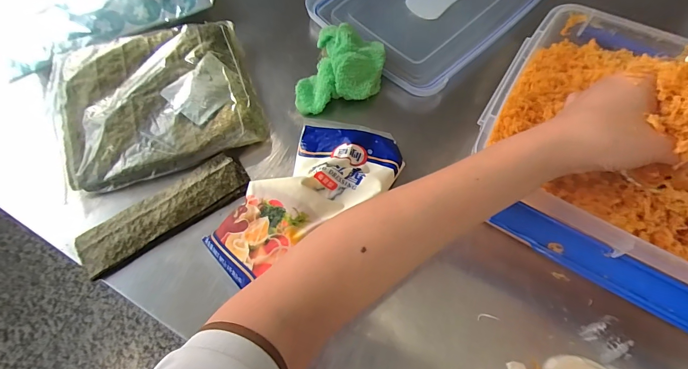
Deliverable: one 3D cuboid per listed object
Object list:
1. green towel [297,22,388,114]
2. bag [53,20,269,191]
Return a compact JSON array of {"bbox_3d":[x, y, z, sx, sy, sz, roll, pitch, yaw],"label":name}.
[{"bbox_3d":[-0.003,-0.145,0.448,0.100,0.044,0.127,19,68,11],"label":"green towel"},{"bbox_3d":[-0.235,-0.110,0.443,0.235,0.034,0.210,-19,67,-6],"label":"bag"}]

